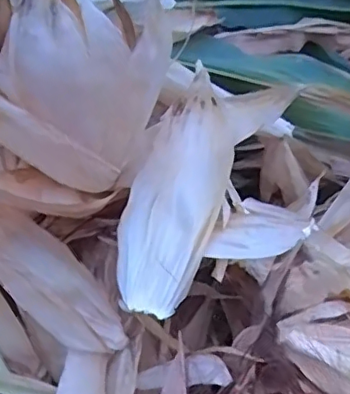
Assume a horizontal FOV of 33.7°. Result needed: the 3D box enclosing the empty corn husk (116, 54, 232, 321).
[{"bbox_3d":[0.003,-0.005,0.538,0.080,0.029,0.227,14,68,6],"label":"empty corn husk"}]

